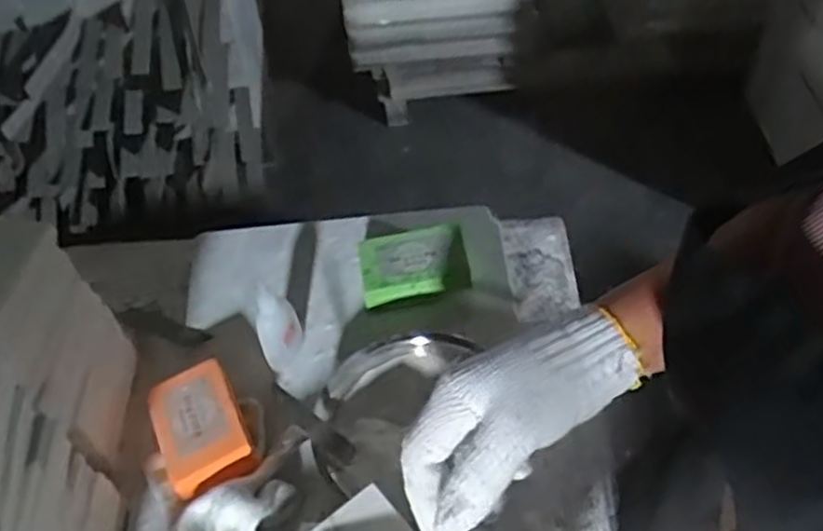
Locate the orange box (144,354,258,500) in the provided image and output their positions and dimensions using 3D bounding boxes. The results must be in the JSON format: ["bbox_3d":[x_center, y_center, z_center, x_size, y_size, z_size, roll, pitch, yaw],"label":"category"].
[{"bbox_3d":[-0.156,0.116,0.548,0.060,0.020,0.096,-23,50,-15],"label":"orange box"}]

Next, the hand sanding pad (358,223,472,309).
[{"bbox_3d":[0.002,-0.002,0.642,0.090,0.030,0.055,-11,48,-5],"label":"hand sanding pad"}]

